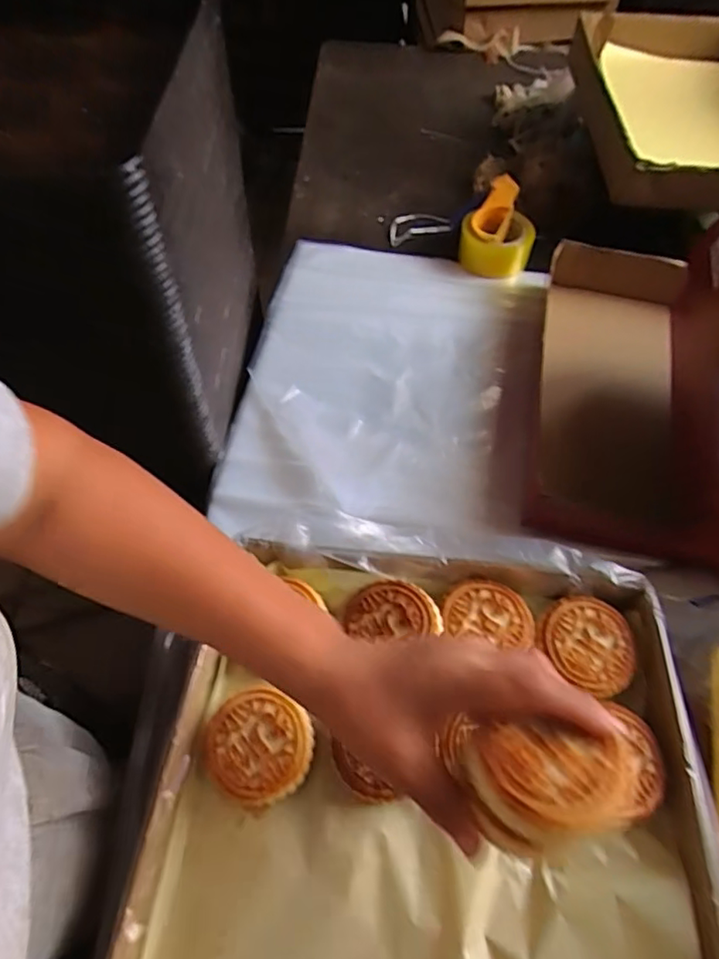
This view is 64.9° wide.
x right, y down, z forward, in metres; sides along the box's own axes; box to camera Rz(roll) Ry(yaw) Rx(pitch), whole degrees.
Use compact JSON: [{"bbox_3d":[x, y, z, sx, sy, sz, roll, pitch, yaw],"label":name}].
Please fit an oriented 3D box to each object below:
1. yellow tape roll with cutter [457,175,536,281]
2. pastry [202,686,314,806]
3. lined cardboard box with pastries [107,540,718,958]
[{"bbox_3d":[0.220,-0.396,0.897,0.111,0.076,0.136,14,55,10],"label":"yellow tape roll with cutter"},{"bbox_3d":[-0.074,0.198,0.421,0.077,0.033,0.072,0,54,0],"label":"pastry"},{"bbox_3d":[0.042,0.267,0.360,0.375,0.057,0.471,3,54,2],"label":"lined cardboard box with pastries"}]

